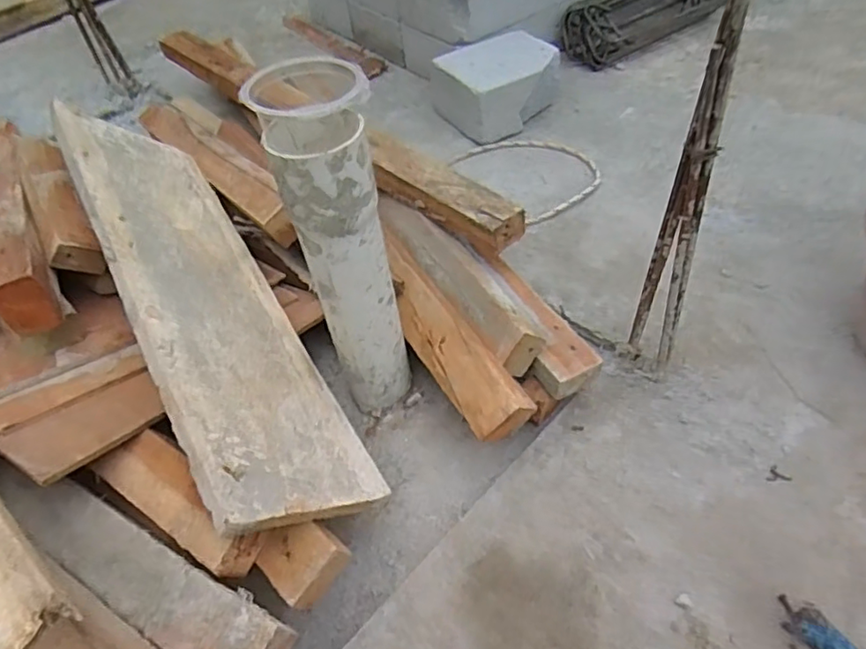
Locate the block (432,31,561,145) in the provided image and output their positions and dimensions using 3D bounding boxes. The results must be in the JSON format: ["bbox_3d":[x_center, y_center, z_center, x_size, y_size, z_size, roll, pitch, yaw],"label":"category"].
[{"bbox_3d":[0.124,-0.437,1.084,0.213,0.101,0.170,-25,51,-14],"label":"block"}]

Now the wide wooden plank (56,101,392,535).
[{"bbox_3d":[-0.264,-0.051,0.670,0.191,0.017,0.626,7,38,-49],"label":"wide wooden plank"}]

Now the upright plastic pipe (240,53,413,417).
[{"bbox_3d":[-0.084,-0.055,0.598,0.082,0.390,0.089,-27,53,-16],"label":"upright plastic pipe"}]

